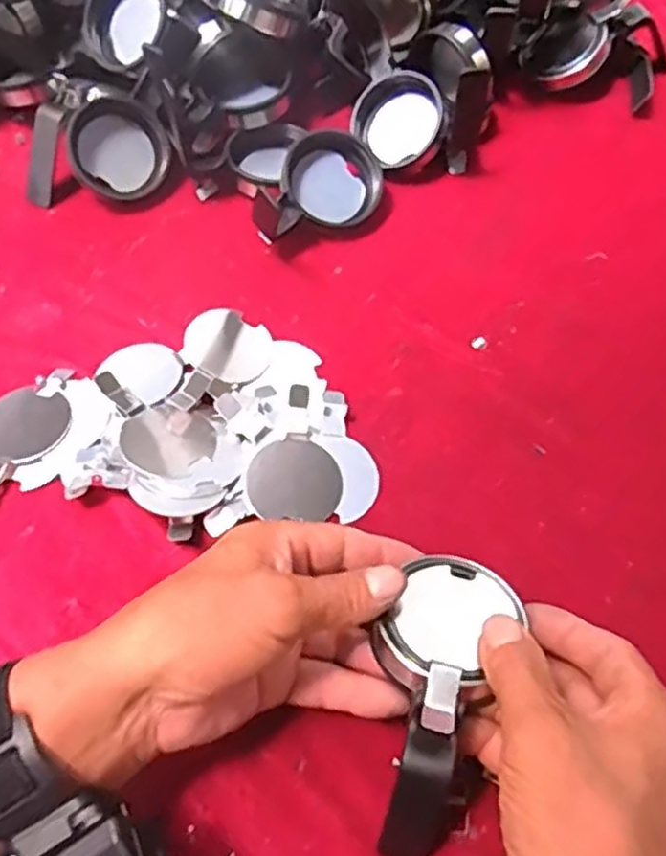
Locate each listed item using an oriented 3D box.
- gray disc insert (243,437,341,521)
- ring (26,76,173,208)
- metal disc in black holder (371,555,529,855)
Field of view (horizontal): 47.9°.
[{"bbox_3d":[-0.023,0.029,0.439,0.054,0.004,0.048,4,65,-5],"label":"gray disc insert"},{"bbox_3d":[-0.173,-0.205,0.559,0.097,0.025,0.088,12,99,-12],"label":"ring"},{"bbox_3d":[0.047,0.124,0.340,0.060,0.065,0.132,10,69,6],"label":"metal disc in black holder"}]

